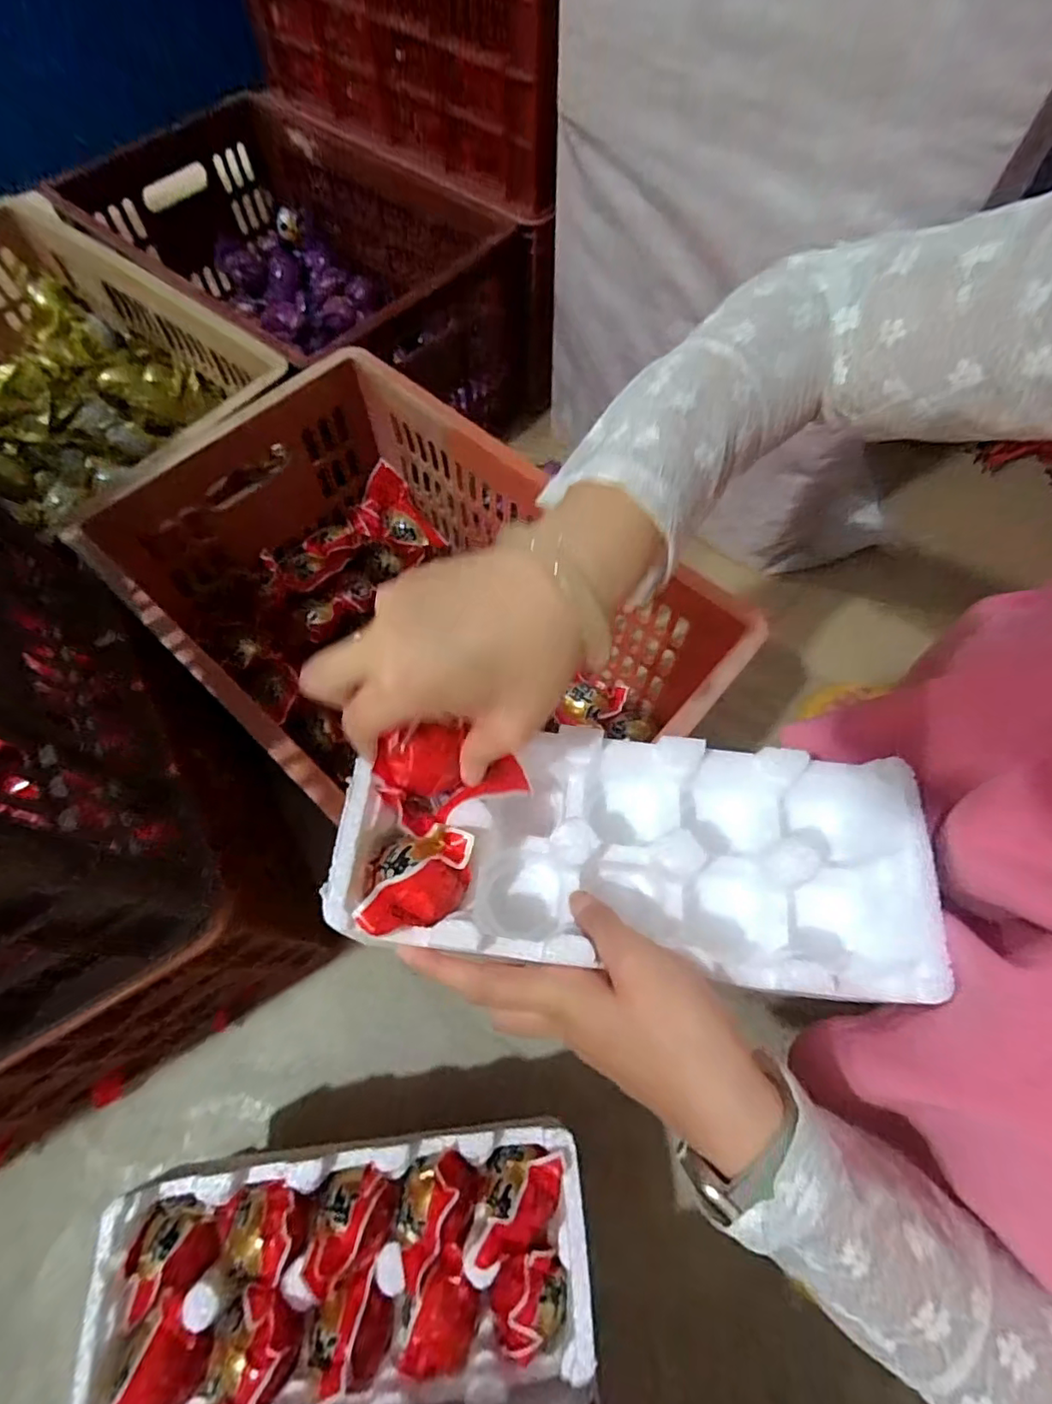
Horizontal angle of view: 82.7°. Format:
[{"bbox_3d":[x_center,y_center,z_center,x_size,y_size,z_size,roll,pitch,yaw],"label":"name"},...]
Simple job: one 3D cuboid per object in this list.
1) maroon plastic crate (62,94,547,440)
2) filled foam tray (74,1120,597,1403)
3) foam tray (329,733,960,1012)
[{"bbox_3d":[-0.261,-0.506,0.769,0.500,0.240,0.332,39,72,15],"label":"maroon plastic crate"},{"bbox_3d":[-0.107,0.357,0.369,0.290,0.052,0.145,-6,67,-2],"label":"filled foam tray"},{"bbox_3d":[0.051,0.083,0.324,0.285,0.077,0.122,3,67,2],"label":"foam tray"}]

